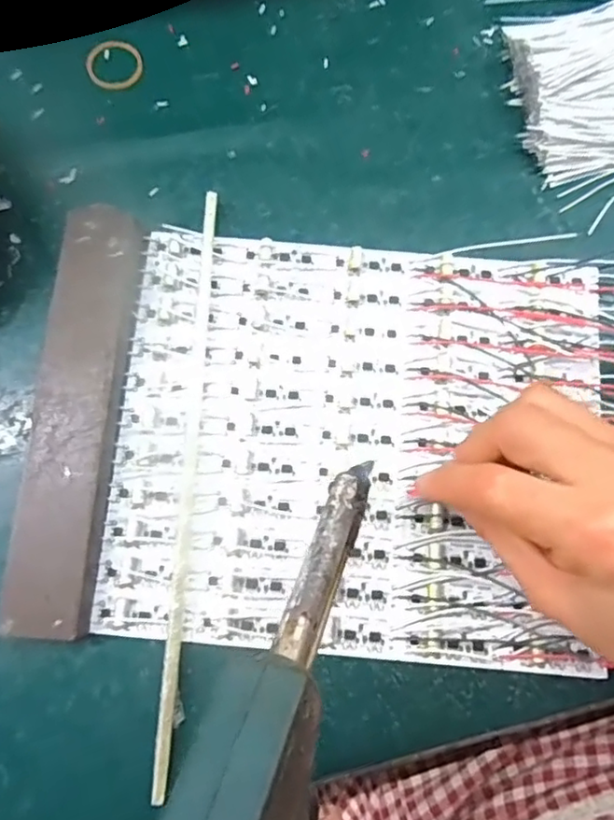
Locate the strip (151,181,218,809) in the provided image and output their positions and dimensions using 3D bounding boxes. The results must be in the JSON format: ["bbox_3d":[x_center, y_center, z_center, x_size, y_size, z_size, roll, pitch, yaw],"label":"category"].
[{"bbox_3d":[-0.055,0.027,0.278,0.008,0.009,0.273,3,77,-1],"label":"strip"}]

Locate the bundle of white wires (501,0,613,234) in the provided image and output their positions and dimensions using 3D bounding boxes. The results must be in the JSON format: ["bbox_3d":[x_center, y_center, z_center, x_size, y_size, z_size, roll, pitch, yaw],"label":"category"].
[{"bbox_3d":[0.164,-0.176,0.327,0.098,0.018,0.114,-17,78,-5],"label":"bundle of white wires"}]

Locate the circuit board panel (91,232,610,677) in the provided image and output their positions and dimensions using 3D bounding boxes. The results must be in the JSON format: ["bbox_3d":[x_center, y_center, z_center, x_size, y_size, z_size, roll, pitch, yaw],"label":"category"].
[{"bbox_3d":[0.026,0.013,0.286,0.225,0.007,0.193,5,77,0],"label":"circuit board panel"}]

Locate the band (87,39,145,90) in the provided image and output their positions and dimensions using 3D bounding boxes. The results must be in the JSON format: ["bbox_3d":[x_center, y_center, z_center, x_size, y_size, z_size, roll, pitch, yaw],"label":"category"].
[{"bbox_3d":[-0.107,-0.192,0.329,0.030,0.004,0.031,0,77,-1],"label":"band"}]

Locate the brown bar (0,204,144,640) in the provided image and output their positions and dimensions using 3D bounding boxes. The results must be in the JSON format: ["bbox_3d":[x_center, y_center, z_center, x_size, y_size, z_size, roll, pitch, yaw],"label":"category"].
[{"bbox_3d":[-0.107,-0.001,0.280,0.035,0.017,0.199,4,77,0],"label":"brown bar"}]

